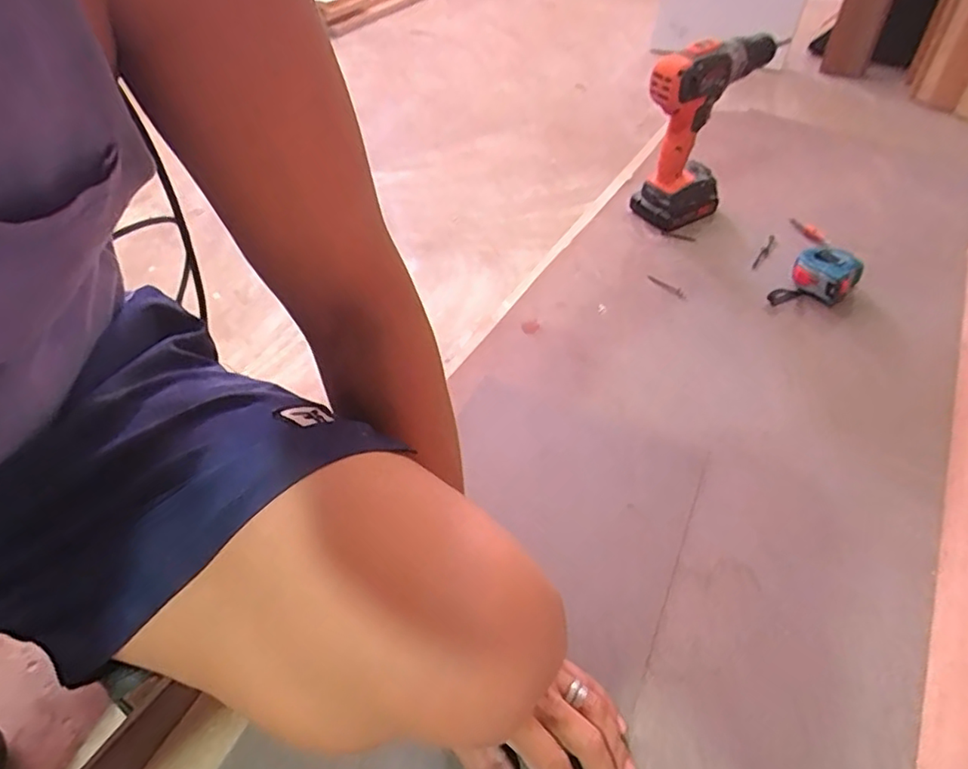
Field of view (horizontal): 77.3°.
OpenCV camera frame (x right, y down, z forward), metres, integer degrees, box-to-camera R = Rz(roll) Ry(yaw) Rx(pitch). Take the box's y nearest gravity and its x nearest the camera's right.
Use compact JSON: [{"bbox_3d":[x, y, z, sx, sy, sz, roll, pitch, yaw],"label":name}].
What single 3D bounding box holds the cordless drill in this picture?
[{"bbox_3d":[0.283,-0.335,0.812,0.099,0.222,0.159,28,52,27],"label":"cordless drill"}]

